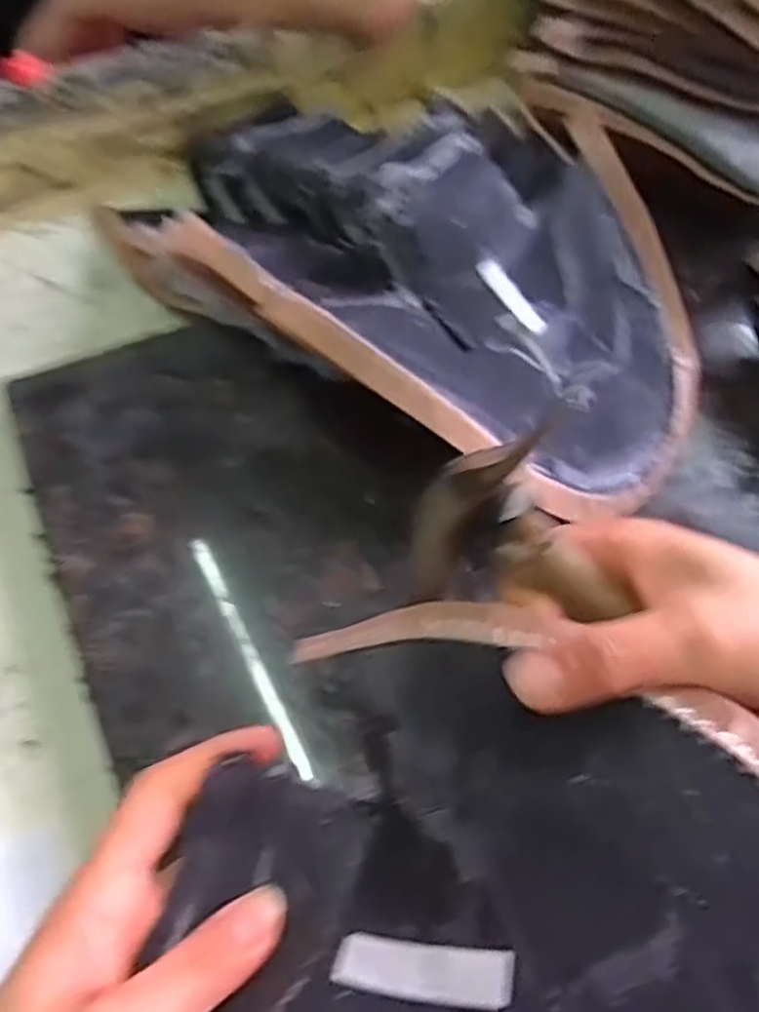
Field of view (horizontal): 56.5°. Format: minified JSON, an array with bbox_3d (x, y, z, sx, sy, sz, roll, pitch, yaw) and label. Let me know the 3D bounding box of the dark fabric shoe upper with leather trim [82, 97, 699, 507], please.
[{"bbox_3d":[0.032,-0.148,0.412,0.225,0.088,0.352,-41,74,-19],"label":"dark fabric shoe upper with leather trim"}]

